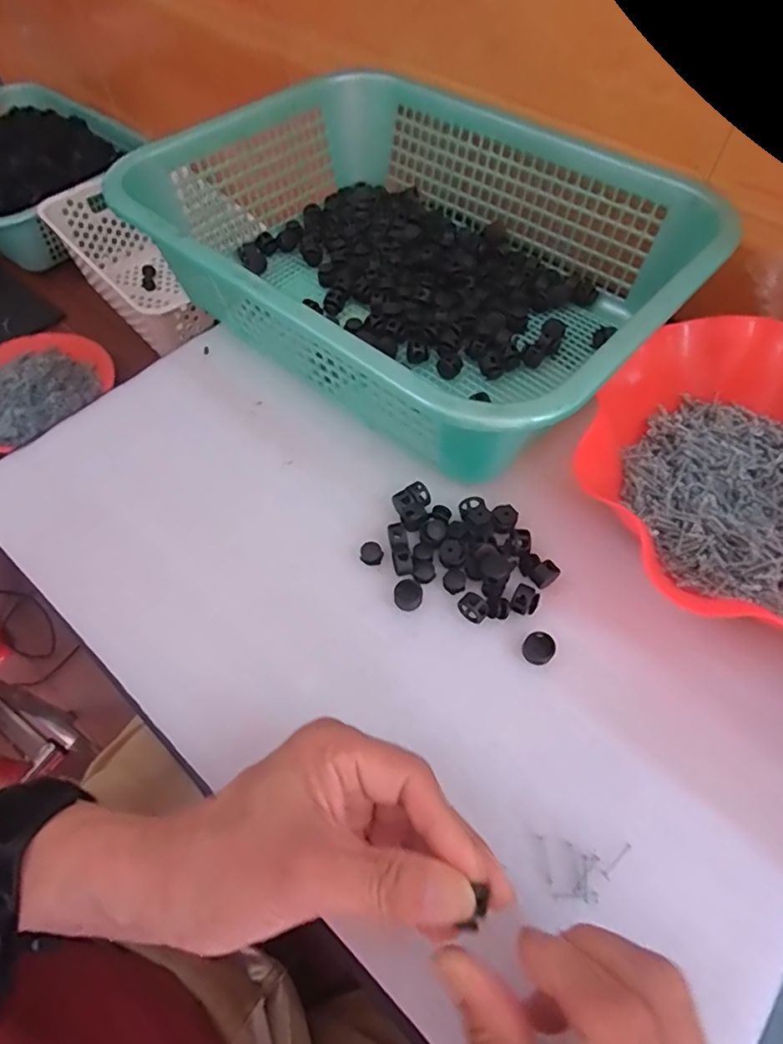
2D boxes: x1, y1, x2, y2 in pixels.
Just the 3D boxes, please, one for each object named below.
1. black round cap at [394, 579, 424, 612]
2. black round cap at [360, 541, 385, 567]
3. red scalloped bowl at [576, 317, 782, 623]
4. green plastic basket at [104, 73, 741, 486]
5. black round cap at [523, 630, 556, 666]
[{"bbox_3d":[0.010,0.044,0.336,0.017,0.005,0.019,-8,59,-4],"label":"black round cap"},{"bbox_3d":[-0.012,0.020,0.352,0.014,0.006,0.014,0,59,1],"label":"black round cap"},{"bbox_3d":[0.232,-0.032,0.338,0.209,0.058,0.190,0,59,1],"label":"red scalloped bowl"},{"bbox_3d":[0.017,-0.209,0.424,0.383,0.095,0.286,37,66,20],"label":"green plastic basket"},{"bbox_3d":[0.083,0.071,0.317,0.017,0.009,0.017,0,59,1],"label":"black round cap"}]

